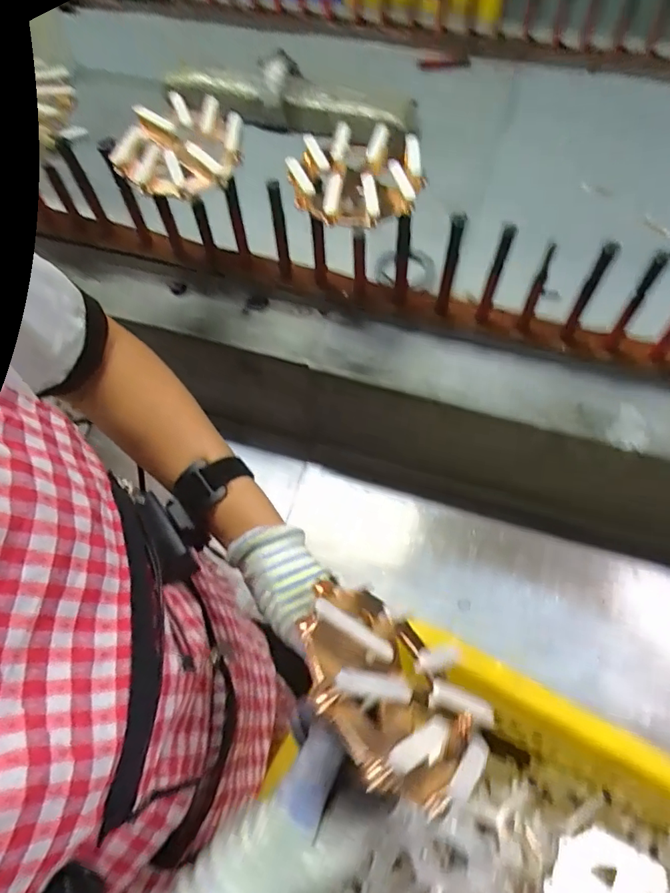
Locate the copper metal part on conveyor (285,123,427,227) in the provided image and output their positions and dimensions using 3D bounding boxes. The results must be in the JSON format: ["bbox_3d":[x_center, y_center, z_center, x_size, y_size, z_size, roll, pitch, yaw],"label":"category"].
[{"bbox_3d":[0.022,-0.277,0.550,0.131,0.040,0.131,11,61,9],"label":"copper metal part on conveyor"}]

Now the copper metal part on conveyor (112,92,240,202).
[{"bbox_3d":[-0.171,-0.331,0.588,0.141,0.035,0.130,-1,60,2],"label":"copper metal part on conveyor"}]

